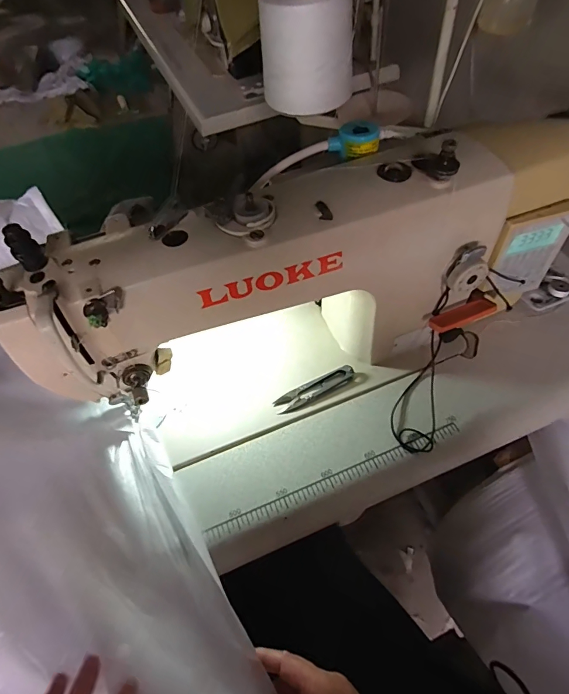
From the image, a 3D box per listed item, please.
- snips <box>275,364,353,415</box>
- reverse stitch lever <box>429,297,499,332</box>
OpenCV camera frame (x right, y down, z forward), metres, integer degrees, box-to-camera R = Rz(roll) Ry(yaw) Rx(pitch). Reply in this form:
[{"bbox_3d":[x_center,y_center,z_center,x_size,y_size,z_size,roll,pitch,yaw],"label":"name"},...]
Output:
[{"bbox_3d":[0.035,0.048,0.479,0.099,0.008,0.023,-25,55,-13],"label":"snips"},{"bbox_3d":[0.195,-0.034,0.450,0.074,0.006,0.022,-19,54,-8],"label":"reverse stitch lever"}]

